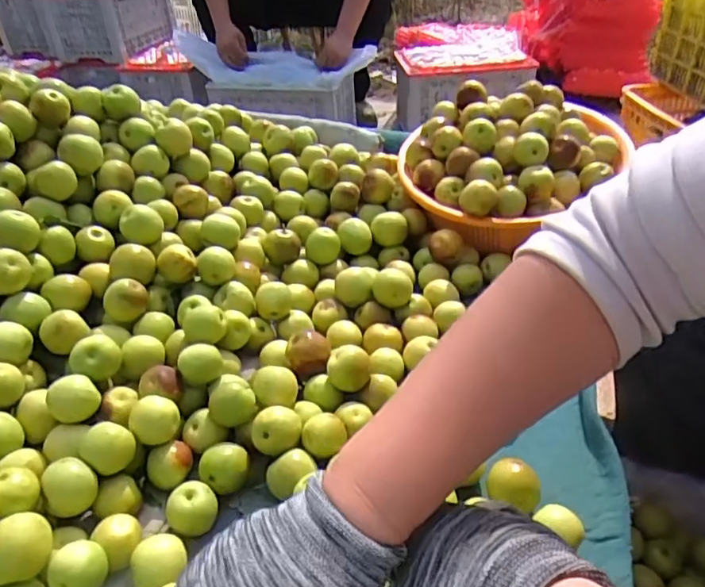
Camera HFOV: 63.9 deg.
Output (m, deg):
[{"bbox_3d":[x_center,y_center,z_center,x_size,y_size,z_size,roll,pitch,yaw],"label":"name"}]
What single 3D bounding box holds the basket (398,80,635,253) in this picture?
[{"bbox_3d":[0.191,-0.161,0.672,0.258,0.119,0.234,-25,43,-26],"label":"basket"}]

